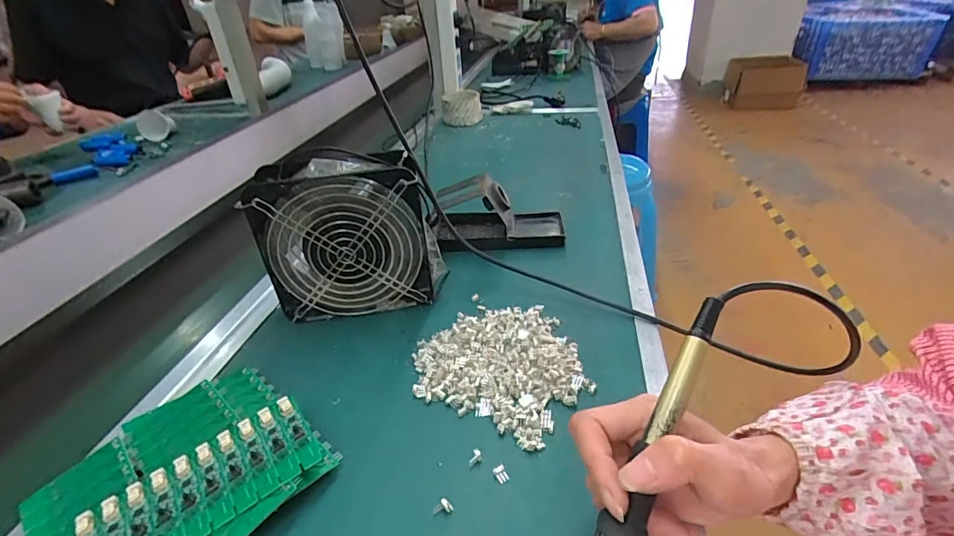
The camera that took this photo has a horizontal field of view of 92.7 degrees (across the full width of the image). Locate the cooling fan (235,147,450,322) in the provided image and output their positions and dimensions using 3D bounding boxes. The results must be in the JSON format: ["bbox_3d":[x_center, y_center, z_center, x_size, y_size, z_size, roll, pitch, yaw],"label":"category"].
[{"bbox_3d":[-0.120,-0.032,0.443,0.161,0.152,0.061,-8,33,-6],"label":"cooling fan"}]

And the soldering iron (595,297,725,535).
[{"bbox_3d":[0.080,0.098,0.218,0.019,0.013,0.197,19,71,31],"label":"soldering iron"}]

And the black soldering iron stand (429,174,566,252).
[{"bbox_3d":[0.024,-0.072,0.562,0.161,0.071,0.077,-2,33,2],"label":"black soldering iron stand"}]

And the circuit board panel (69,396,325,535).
[{"bbox_3d":[-0.175,0.138,0.289,0.139,0.007,0.069,-31,49,-26],"label":"circuit board panel"}]

